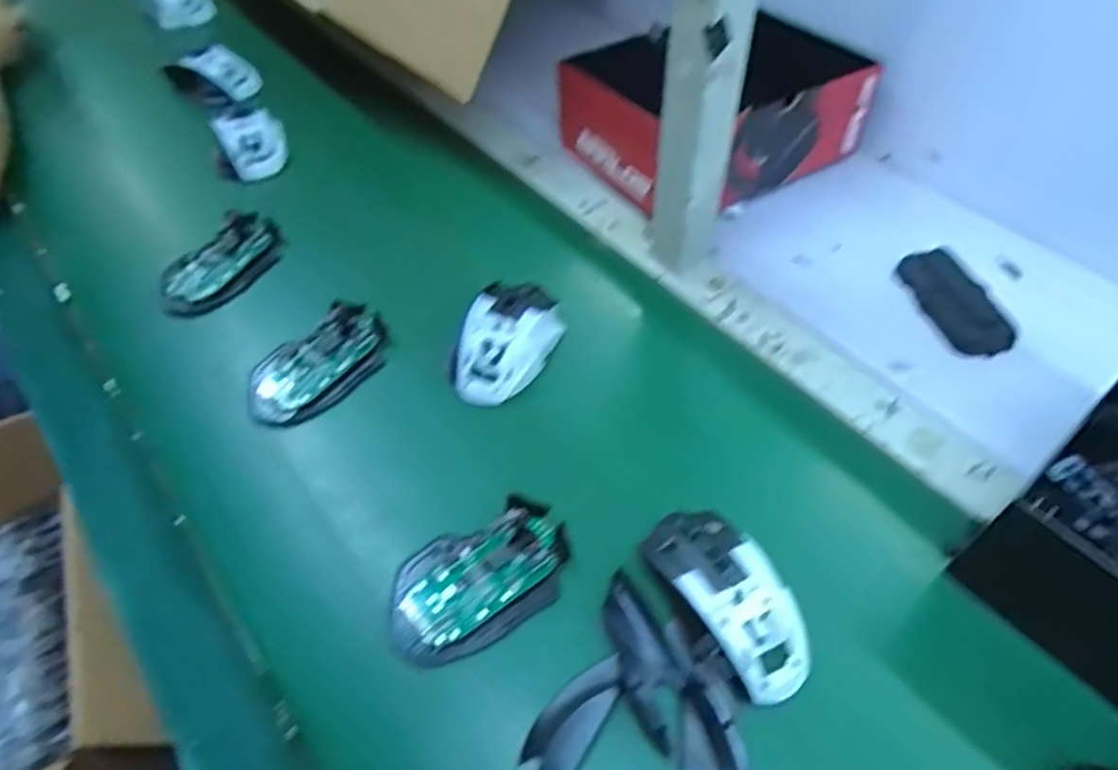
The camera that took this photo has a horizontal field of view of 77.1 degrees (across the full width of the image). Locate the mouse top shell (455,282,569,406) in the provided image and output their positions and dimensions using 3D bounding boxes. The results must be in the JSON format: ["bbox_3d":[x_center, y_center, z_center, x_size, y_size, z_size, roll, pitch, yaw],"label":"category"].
[{"bbox_3d":[-0.038,-0.036,0.537,0.065,0.039,0.107,17,50,15],"label":"mouse top shell"}]

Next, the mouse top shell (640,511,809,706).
[{"bbox_3d":[0.099,0.118,0.404,0.056,0.033,0.113,-29,54,-23],"label":"mouse top shell"}]

